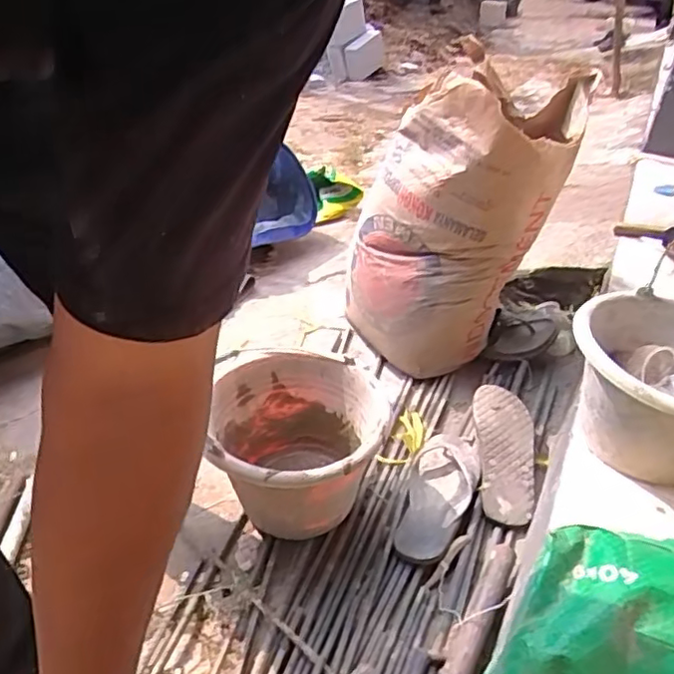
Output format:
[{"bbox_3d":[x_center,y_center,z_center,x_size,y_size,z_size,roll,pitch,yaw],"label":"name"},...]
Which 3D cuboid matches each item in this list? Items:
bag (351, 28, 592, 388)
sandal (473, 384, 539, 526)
[{"bbox_3d":[0.209,-0.195,1.164,0.356,0.551,0.179,8,35,4],"label":"bag"},{"bbox_3d":[0.288,0.189,1.050,0.103,0.040,0.256,5,51,-1],"label":"sandal"}]

